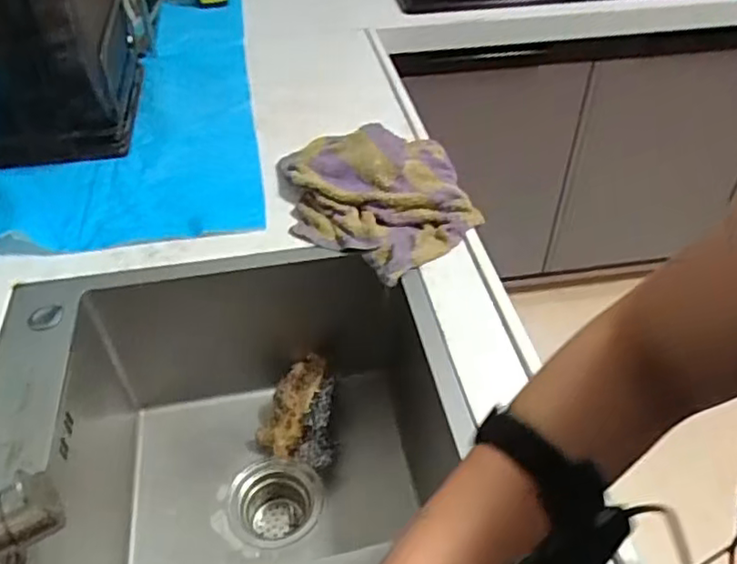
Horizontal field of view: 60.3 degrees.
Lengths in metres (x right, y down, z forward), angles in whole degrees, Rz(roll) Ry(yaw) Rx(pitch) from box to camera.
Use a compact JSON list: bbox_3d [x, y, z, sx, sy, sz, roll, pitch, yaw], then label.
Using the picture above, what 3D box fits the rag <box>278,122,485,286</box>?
[{"bbox_3d":[0.015,-0.105,0.738,0.208,0.067,0.212,-8,44,-7],"label":"rag"}]

